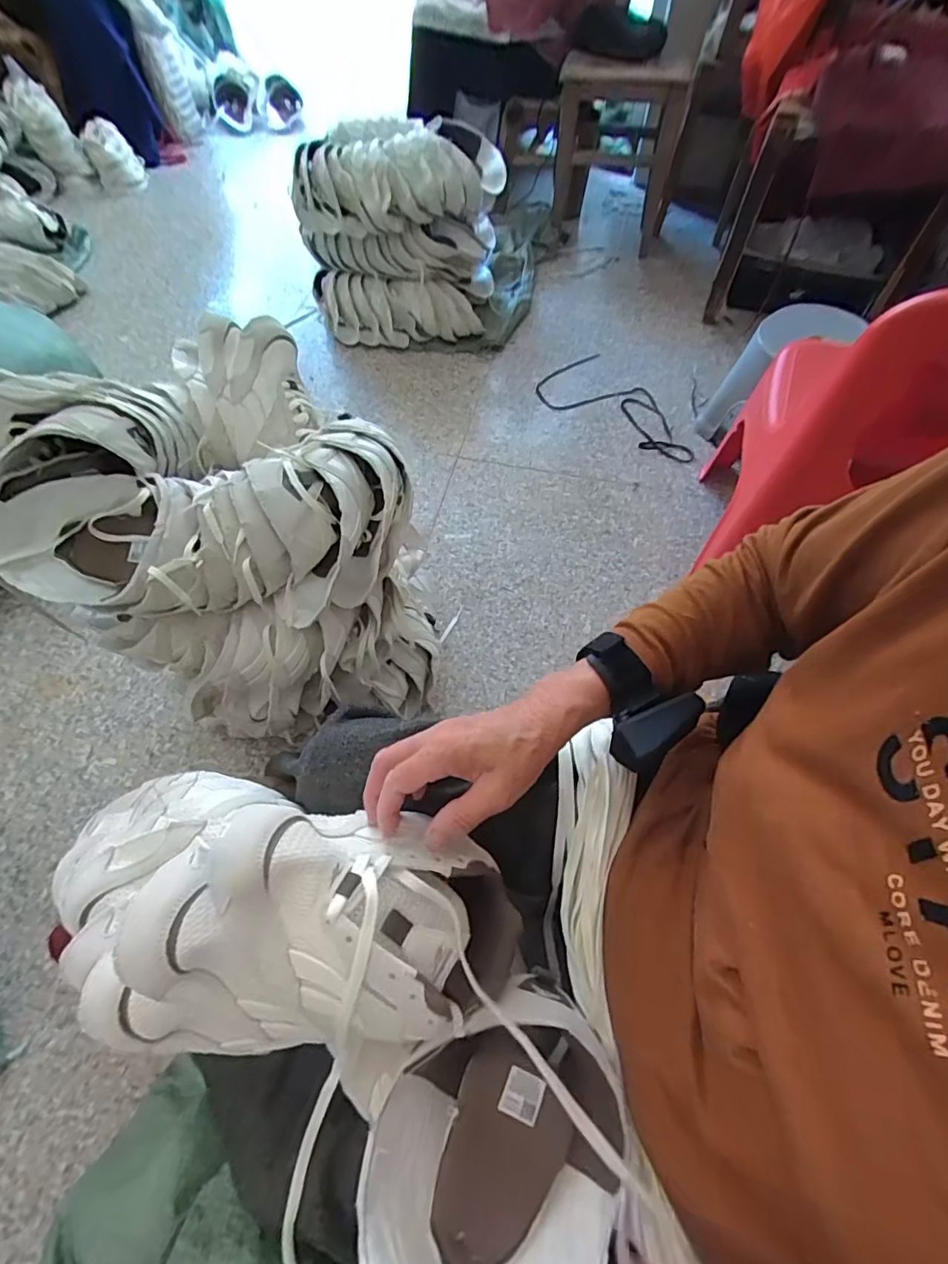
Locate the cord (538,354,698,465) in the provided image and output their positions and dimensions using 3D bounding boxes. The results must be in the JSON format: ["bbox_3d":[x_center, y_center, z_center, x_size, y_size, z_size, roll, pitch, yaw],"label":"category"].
[{"bbox_3d":[0.374,-0.575,1.338,0.436,0.021,0.217,32,65,17],"label":"cord"}]

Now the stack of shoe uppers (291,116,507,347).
[{"bbox_3d":[-0.199,-1.028,1.383,0.478,0.388,0.354,8,60,4],"label":"stack of shoe uppers"}]

